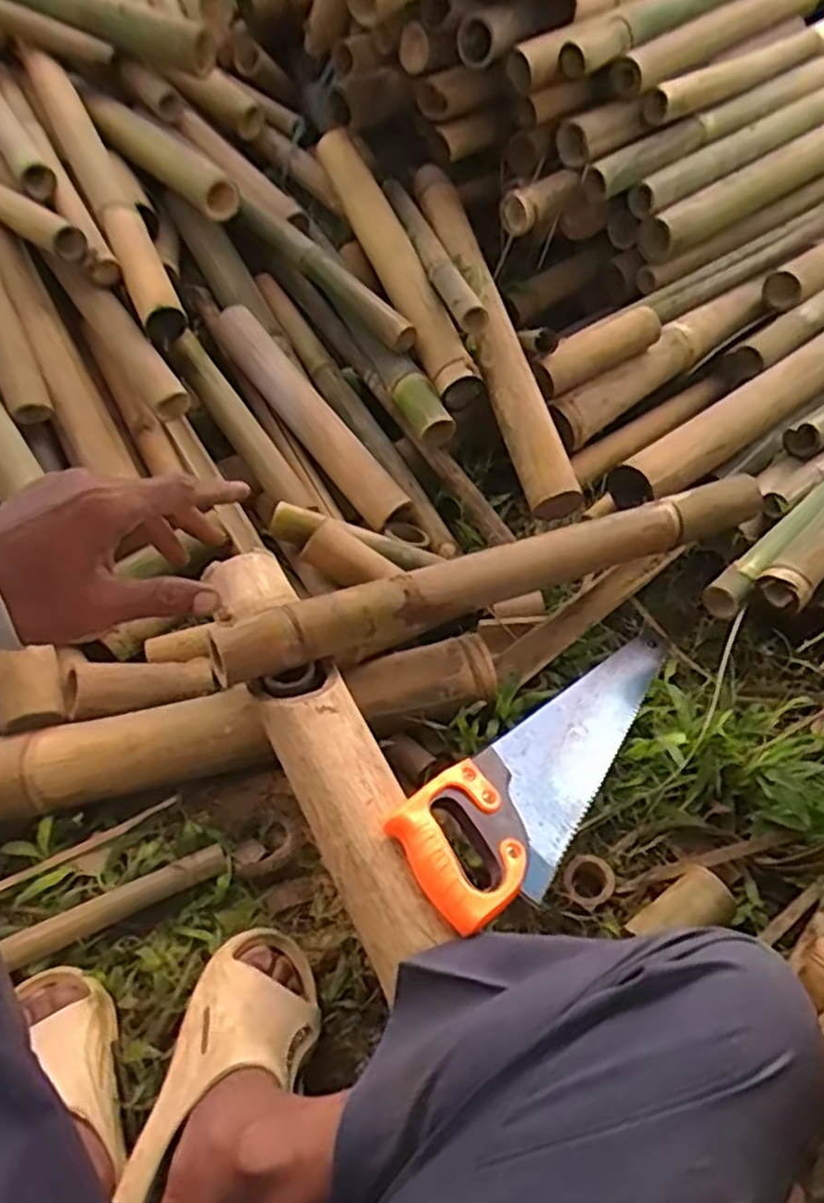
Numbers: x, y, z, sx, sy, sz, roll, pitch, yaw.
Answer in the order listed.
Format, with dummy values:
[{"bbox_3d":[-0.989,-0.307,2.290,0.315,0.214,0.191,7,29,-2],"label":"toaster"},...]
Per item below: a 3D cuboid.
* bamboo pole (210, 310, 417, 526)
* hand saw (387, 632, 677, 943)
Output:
[{"bbox_3d":[-0.151,-0.264,1.014,0.071,0.056,0.397,-33,73,-22],"label":"bamboo pole"},{"bbox_3d":[0.171,0.153,0.752,0.120,0.019,0.491,44,41,22],"label":"hand saw"}]

